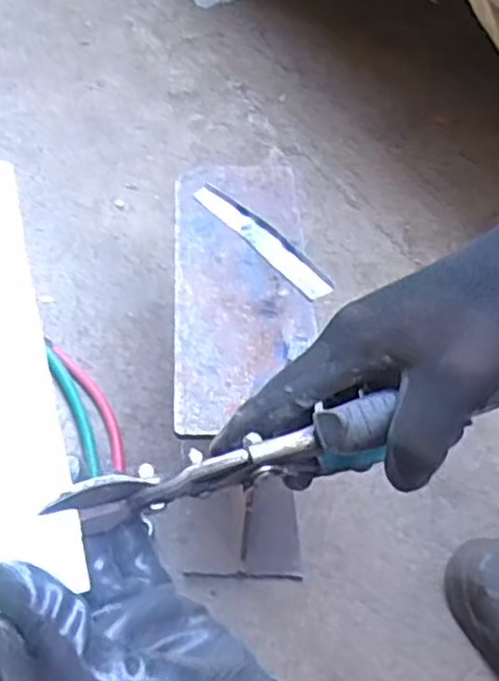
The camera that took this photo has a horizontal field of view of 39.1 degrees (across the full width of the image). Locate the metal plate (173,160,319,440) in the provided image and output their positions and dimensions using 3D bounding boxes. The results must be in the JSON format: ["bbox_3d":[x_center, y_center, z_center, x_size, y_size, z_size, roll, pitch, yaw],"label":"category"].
[{"bbox_3d":[-0.008,-0.055,0.639,0.121,0.010,0.312,-1,53,-4],"label":"metal plate"}]

